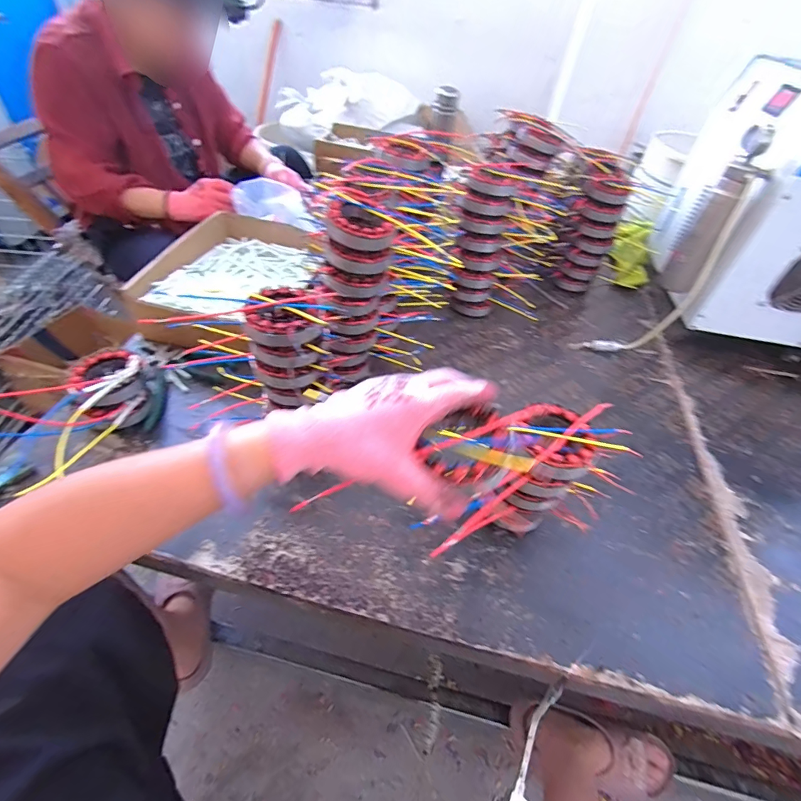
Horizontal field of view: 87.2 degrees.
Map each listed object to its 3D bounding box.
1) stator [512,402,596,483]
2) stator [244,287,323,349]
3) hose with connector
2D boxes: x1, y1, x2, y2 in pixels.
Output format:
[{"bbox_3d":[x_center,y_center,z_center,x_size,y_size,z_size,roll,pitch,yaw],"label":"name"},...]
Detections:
[{"bbox_3d":[0.152,0.043,0.434,0.091,0.031,0.081,-16,51,-21],"label":"stator"},{"bbox_3d":[-0.134,-0.091,0.473,0.087,0.032,0.080,4,47,-4],"label":"stator"},{"bbox_3d":[0.480,-0.206,0.743,0.105,0.372,0.075,11,36,-42],"label":"hose with connector"}]

